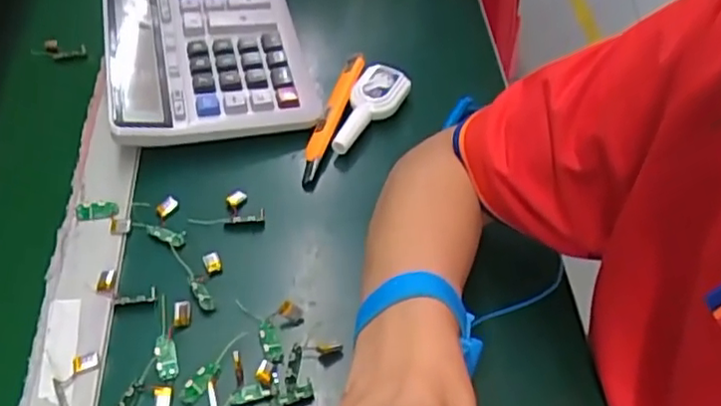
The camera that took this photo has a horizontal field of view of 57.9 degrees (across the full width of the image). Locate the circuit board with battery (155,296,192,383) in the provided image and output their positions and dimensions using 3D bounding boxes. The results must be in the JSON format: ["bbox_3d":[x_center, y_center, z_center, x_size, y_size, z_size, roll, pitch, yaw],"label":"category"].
[{"bbox_3d":[-0.119,0.083,0.406,0.019,0.011,0.050,2,52,1],"label":"circuit board with battery"}]

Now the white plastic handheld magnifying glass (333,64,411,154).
[{"bbox_3d":[0.005,-0.075,0.514,0.038,0.024,0.083,22,55,16],"label":"white plastic handheld magnifying glass"}]

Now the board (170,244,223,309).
[{"bbox_3d":[-0.106,0.044,0.437,0.024,0.008,0.058,-24,56,-18],"label":"board"}]

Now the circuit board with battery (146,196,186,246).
[{"bbox_3d":[-0.138,0.014,0.459,0.024,0.007,0.040,-16,54,-12],"label":"circuit board with battery"}]

